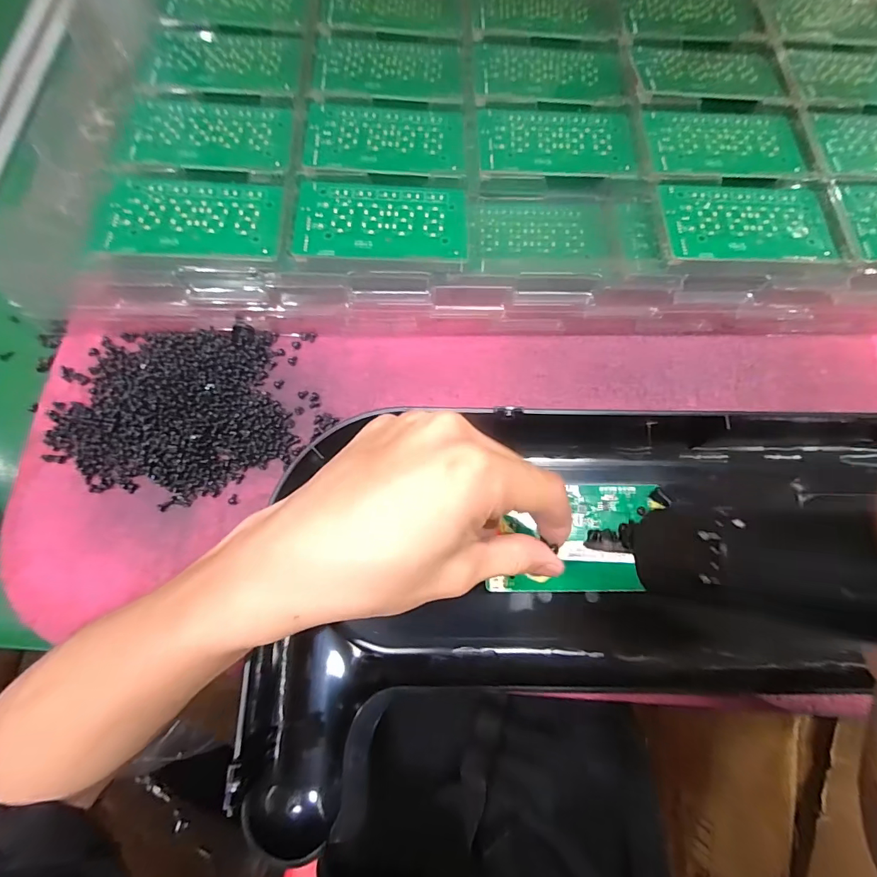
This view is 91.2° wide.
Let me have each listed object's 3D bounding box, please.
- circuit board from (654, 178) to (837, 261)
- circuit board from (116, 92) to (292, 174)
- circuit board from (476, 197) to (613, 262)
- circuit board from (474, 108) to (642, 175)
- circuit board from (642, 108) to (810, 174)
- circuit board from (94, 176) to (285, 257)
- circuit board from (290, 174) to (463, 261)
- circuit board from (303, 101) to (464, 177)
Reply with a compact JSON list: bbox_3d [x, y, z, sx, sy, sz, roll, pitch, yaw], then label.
[{"bbox_3d":[0.198,-0.140,0.275,0.106,0.005,0.062,-2,73,-1],"label":"circuit board"},{"bbox_3d":[-0.153,-0.203,0.285,0.107,0.005,0.062,1,73,0],"label":"circuit board"},{"bbox_3d":[0.070,-0.141,0.288,0.086,0.004,0.050,0,76,-4],"label":"circuit board"},{"bbox_3d":[0.082,-0.206,0.294,0.106,0.004,0.058,1,73,0],"label":"circuit board"},{"bbox_3d":[0.198,-0.206,0.297,0.105,0.004,0.057,-1,73,-1],"label":"circuit board"},{"bbox_3d":[-0.152,-0.137,0.265,0.105,0.005,0.057,2,73,0],"label":"circuit board"},{"bbox_3d":[-0.035,-0.139,0.273,0.106,0.004,0.059,1,71,-4],"label":"circuit board"},{"bbox_3d":[-0.035,-0.204,0.290,0.105,0.004,0.058,0,73,0],"label":"circuit board"}]

